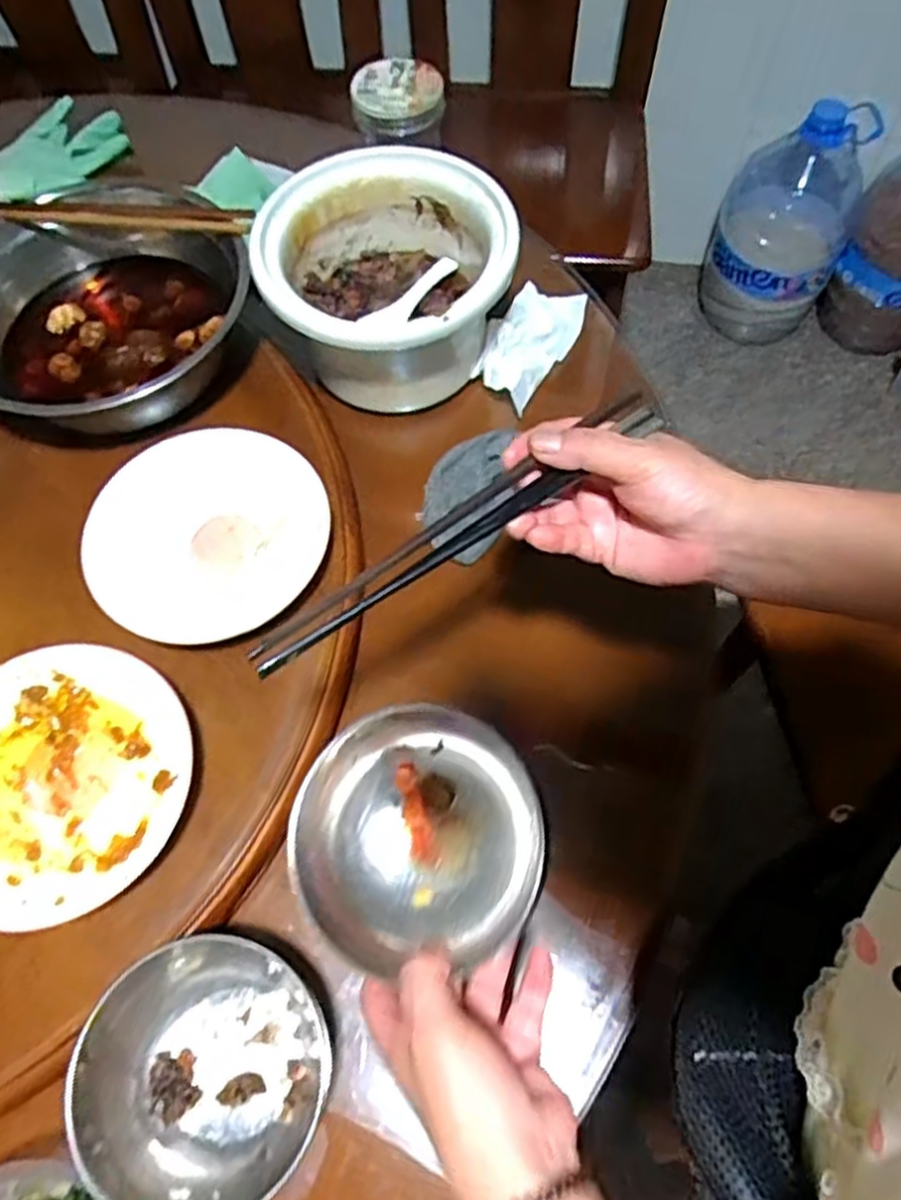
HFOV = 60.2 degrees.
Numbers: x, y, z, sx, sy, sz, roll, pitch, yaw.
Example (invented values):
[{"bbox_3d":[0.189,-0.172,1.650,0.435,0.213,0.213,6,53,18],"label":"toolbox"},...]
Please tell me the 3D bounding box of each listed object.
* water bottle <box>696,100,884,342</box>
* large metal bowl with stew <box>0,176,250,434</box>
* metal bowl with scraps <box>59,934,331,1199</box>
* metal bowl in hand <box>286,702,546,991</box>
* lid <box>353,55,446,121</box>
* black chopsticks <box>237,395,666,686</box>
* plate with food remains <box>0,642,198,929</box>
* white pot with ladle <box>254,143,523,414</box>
[{"bbox_3d":[0.631,-0.706,1.497,0.235,0.455,0.194,16,66,10],"label":"water bottle"},{"bbox_3d":[-0.291,-0.245,0.656,0.232,0.086,0.218,-1,65,2],"label":"large metal bowl with stew"},{"bbox_3d":[-0.146,0.279,0.457,0.128,0.075,0.139,-1,65,2],"label":"metal bowl with scraps"},{"bbox_3d":[-0.017,0.119,0.390,0.120,0.072,0.118,-1,65,2],"label":"metal bowl in hand"},{"bbox_3d":[-0.050,-0.463,0.703,0.075,0.019,0.066,22,67,12],"label":"lid"},{"bbox_3d":[0.009,-0.037,0.391,0.244,0.028,0.027,-35,68,-16],"label":"black chopsticks"},{"bbox_3d":[-0.260,0.116,0.508,0.166,0.026,0.173,-1,65,2],"label":"plate with food remains"},{"bbox_3d":[-0.051,-0.260,0.665,0.195,0.127,0.192,-1,65,2],"label":"white pot with ladle"}]

